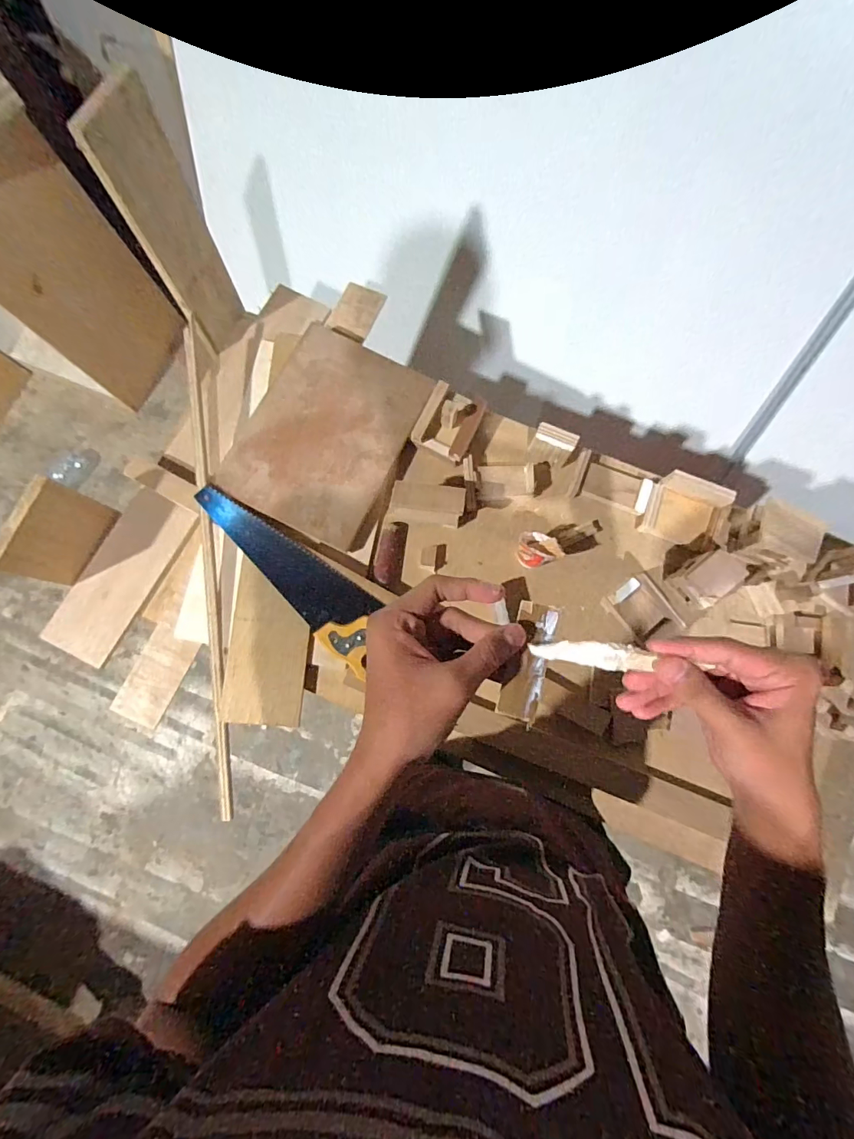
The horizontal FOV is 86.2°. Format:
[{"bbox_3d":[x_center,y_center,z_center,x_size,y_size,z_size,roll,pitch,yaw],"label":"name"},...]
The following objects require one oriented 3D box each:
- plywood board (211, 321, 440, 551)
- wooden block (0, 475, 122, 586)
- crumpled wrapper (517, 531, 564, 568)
[{"bbox_3d":[-0.153,-0.217,0.724,0.232,0.015,0.316,27,80,-2],"label":"plywood board"},{"bbox_3d":[-0.501,-0.047,0.618,0.015,0.137,0.126,20,80,5],"label":"wooden block"},{"bbox_3d":[0.164,-0.028,0.684,0.043,0.080,0.062,-43,81,-6],"label":"crumpled wrapper"}]

